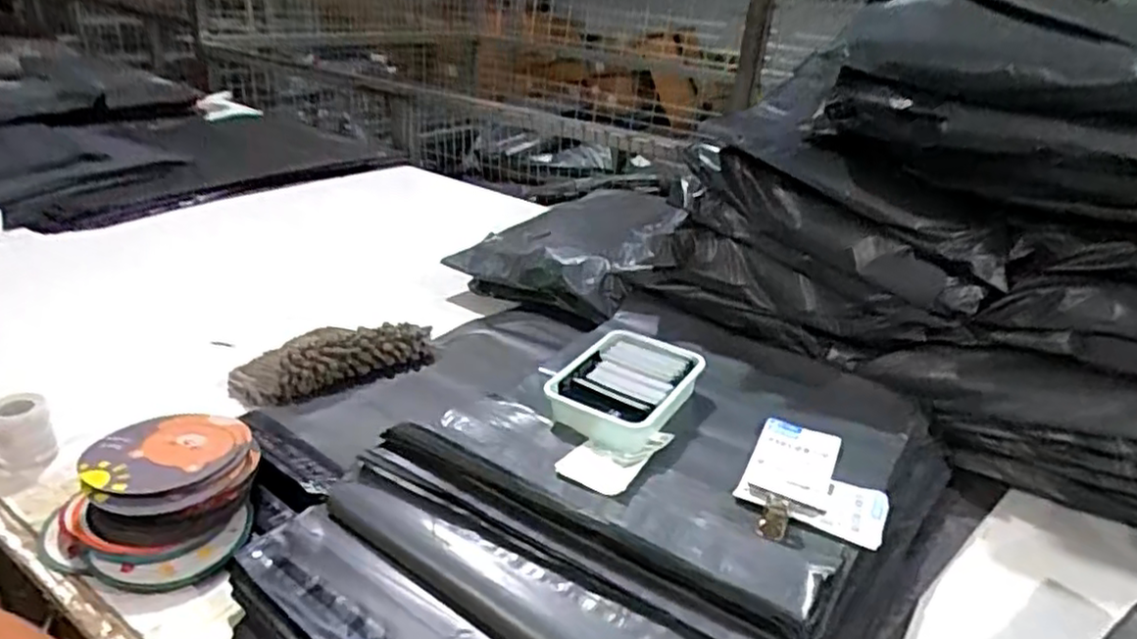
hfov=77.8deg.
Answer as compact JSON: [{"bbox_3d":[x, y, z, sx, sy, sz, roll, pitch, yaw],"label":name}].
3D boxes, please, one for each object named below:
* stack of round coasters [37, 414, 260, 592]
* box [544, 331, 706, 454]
[{"bbox_3d":[-0.383,0.158,0.673,0.153,0.080,0.143,4,26,-4],"label":"stack of round coasters"},{"bbox_3d":[0.065,0.075,0.798,0.129,0.044,0.167,21,30,28],"label":"box"}]

